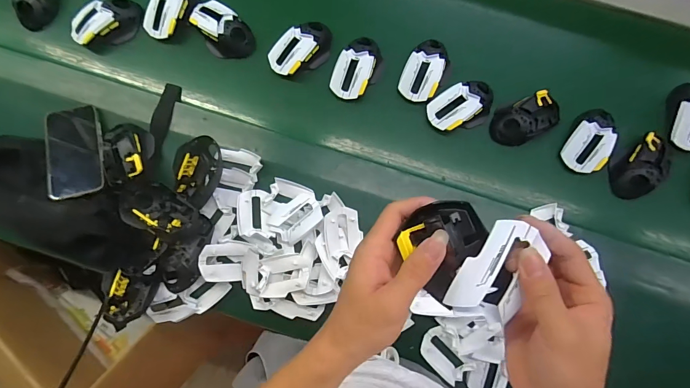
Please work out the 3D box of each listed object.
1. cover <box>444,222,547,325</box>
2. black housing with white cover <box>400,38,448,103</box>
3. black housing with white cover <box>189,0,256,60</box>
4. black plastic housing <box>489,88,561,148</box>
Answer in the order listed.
[{"bbox_3d":[0.112,0.058,0.271,0.049,0.020,0.078,31,84,3],"label":"cover"},{"bbox_3d":[0.135,-0.212,0.623,0.064,0.032,0.110,23,78,4],"label":"black housing with white cover"},{"bbox_3d":[-0.208,-0.277,0.619,0.119,0.030,0.072,42,80,8],"label":"black housing with white cover"},{"bbox_3d":[0.305,-0.127,0.612,0.117,0.030,0.065,-24,79,-6],"label":"black plastic housing"}]

